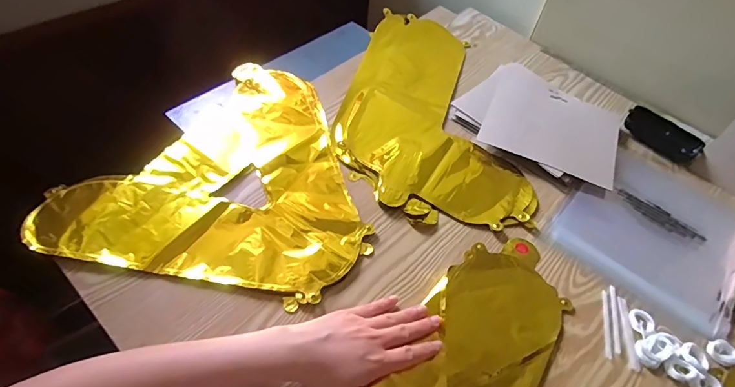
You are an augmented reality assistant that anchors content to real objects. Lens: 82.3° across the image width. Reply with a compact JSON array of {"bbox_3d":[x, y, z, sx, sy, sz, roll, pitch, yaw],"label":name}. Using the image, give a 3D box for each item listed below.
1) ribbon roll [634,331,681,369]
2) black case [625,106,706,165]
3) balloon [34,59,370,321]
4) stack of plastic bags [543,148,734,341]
[{"bbox_3d":[0.302,0.160,0.440,0.050,0.008,0.027,-25,58,-23],"label":"ribbon roll"},{"bbox_3d":[0.460,-0.095,0.656,0.109,0.020,0.063,32,56,18],"label":"black case"},{"bbox_3d":[-0.168,-0.048,0.555,0.360,0.010,0.358,12,52,3],"label":"balloon"},{"bbox_3d":[0.382,0.038,0.553,0.210,0.012,0.248,35,56,20],"label":"stack of plastic bags"}]

